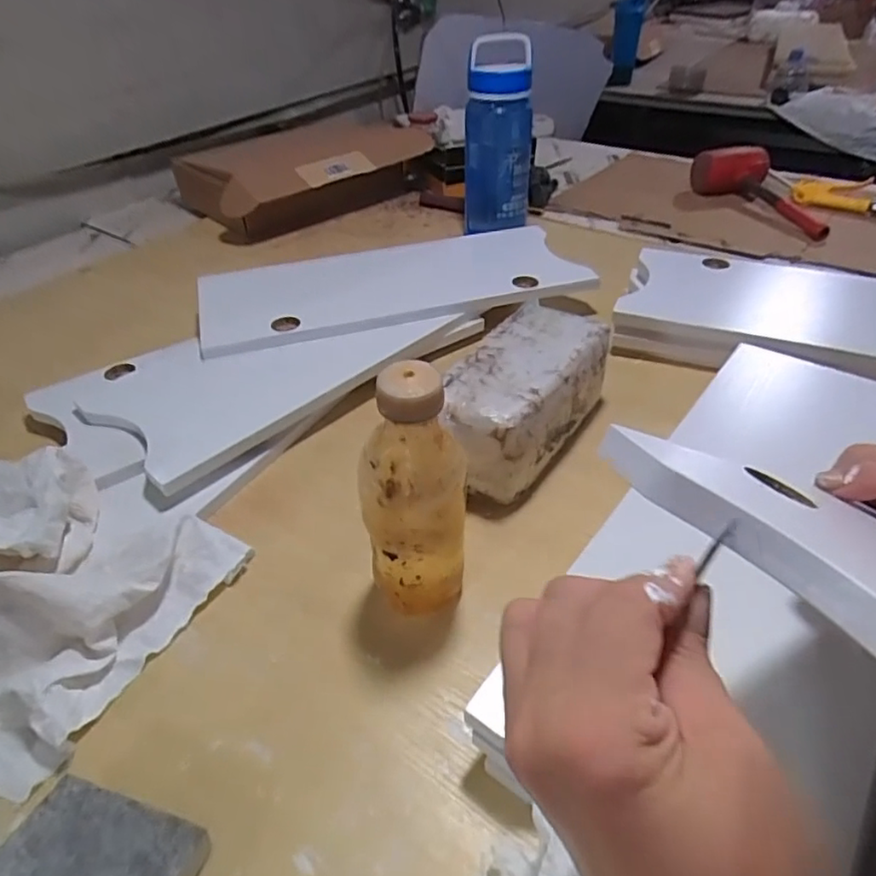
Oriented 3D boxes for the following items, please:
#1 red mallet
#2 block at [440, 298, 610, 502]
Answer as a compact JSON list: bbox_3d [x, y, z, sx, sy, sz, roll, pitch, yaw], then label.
[{"bbox_3d":[0.606,-0.460,1.121,0.151,0.071,0.291,-7,41,-5],"label":"red mallet"},{"bbox_3d":[0.082,-0.039,0.589,0.101,0.097,0.218,22,47,26],"label":"block"}]

